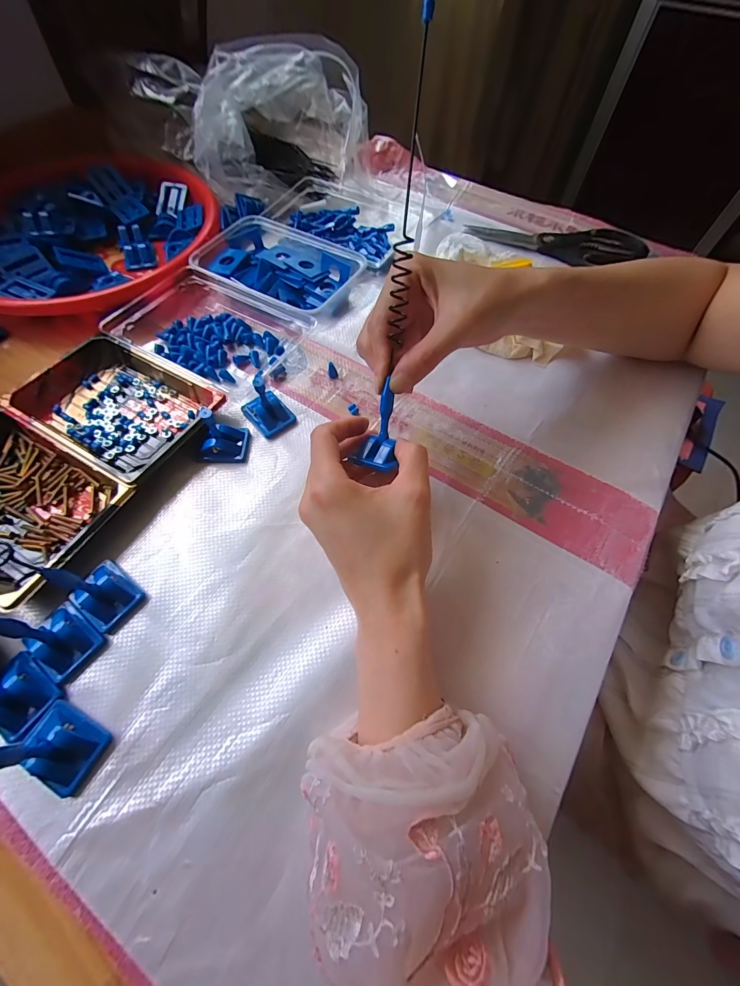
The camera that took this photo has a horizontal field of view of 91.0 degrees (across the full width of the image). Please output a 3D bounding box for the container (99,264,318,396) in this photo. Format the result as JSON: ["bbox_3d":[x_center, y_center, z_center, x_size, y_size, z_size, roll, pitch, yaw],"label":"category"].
[{"bbox_3d":[-0.164,-0.165,0.363,0.170,0.033,0.122,26,65,12],"label":"container"}]

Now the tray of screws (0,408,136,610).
[{"bbox_3d":[-0.286,0.003,0.281,0.178,0.023,0.114,26,65,12],"label":"tray of screws"}]

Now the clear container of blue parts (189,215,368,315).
[{"bbox_3d":[-0.100,-0.246,0.406,0.164,0.035,0.121,32,67,14],"label":"clear container of blue parts"}]

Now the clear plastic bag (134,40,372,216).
[{"bbox_3d":[-0.145,-0.474,0.475,0.276,0.121,0.171,0,63,-1],"label":"clear plastic bag"}]

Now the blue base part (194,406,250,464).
[{"bbox_3d":[-0.128,-0.048,0.308,0.039,0.031,0.032,1,63,0],"label":"blue base part"}]

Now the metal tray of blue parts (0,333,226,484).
[{"bbox_3d":[-0.227,-0.079,0.322,0.154,0.023,0.112,24,65,11],"label":"metal tray of blue parts"}]

